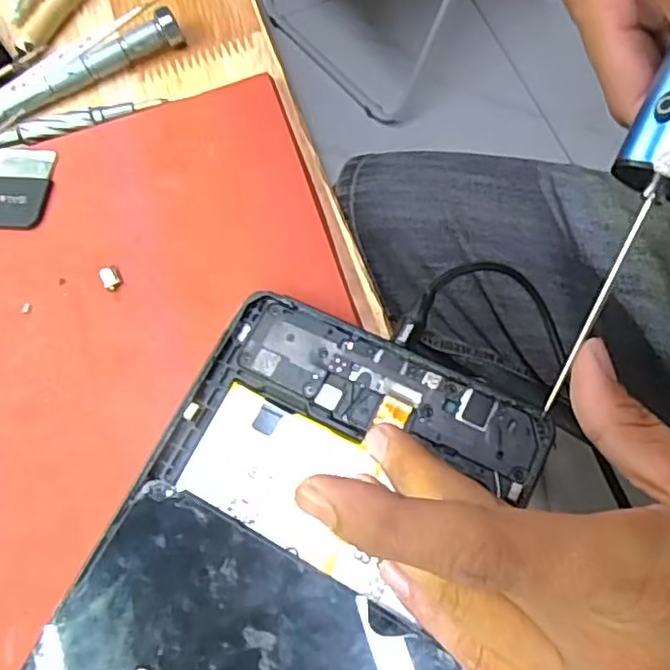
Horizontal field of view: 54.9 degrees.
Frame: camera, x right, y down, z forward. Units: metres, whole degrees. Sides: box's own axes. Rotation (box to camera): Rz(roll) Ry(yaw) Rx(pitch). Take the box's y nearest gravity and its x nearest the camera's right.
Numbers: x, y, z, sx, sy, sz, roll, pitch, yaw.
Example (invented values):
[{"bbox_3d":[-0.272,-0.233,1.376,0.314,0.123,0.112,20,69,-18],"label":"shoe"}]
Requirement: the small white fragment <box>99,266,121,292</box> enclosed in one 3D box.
[{"bbox_3d":[-0.093,-0.024,0.267,0.007,0.004,0.012,-30,68,-5],"label":"small white fragment"}]

